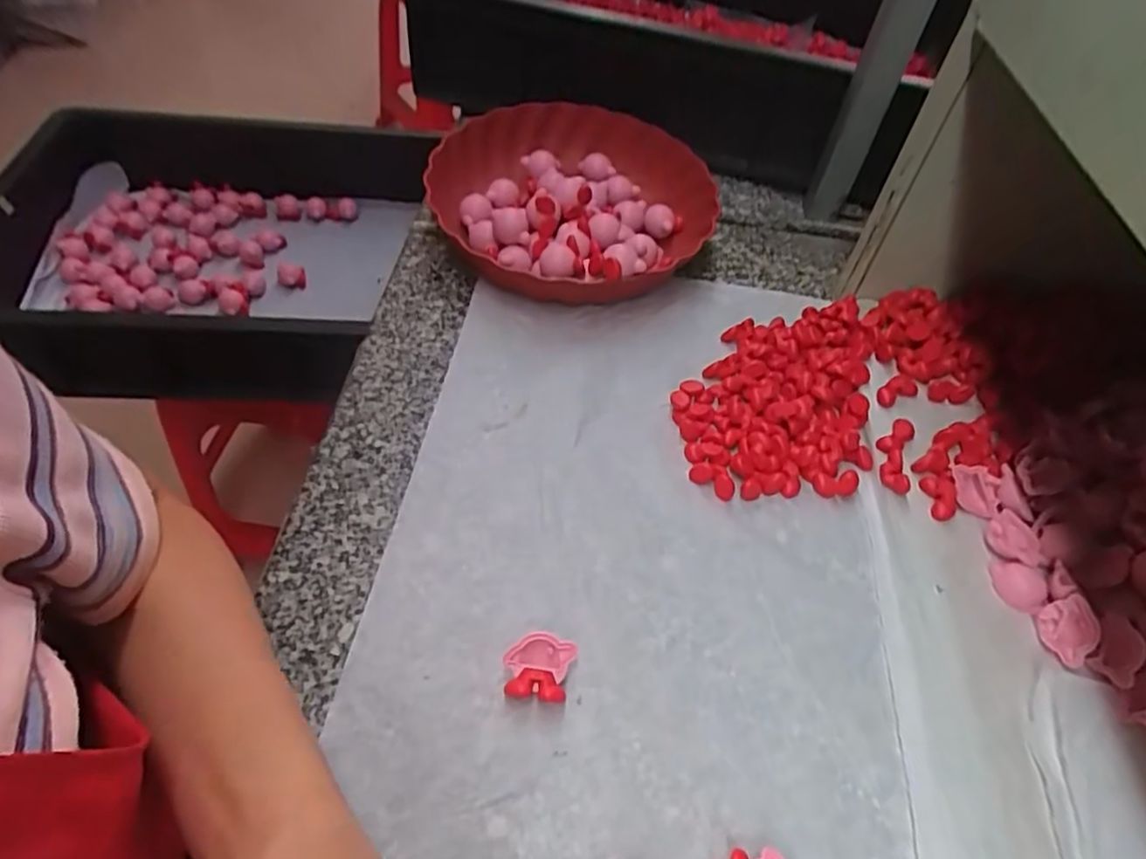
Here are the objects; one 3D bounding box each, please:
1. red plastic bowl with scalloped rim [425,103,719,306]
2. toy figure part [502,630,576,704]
[{"bbox_3d":[-0.011,-0.200,0.594,0.239,0.061,0.220,2,51,-3],"label":"red plastic bowl with scalloped rim"},{"bbox_3d":[-0.019,0.127,0.360,0.034,0.016,0.031,14,52,6],"label":"toy figure part"}]

